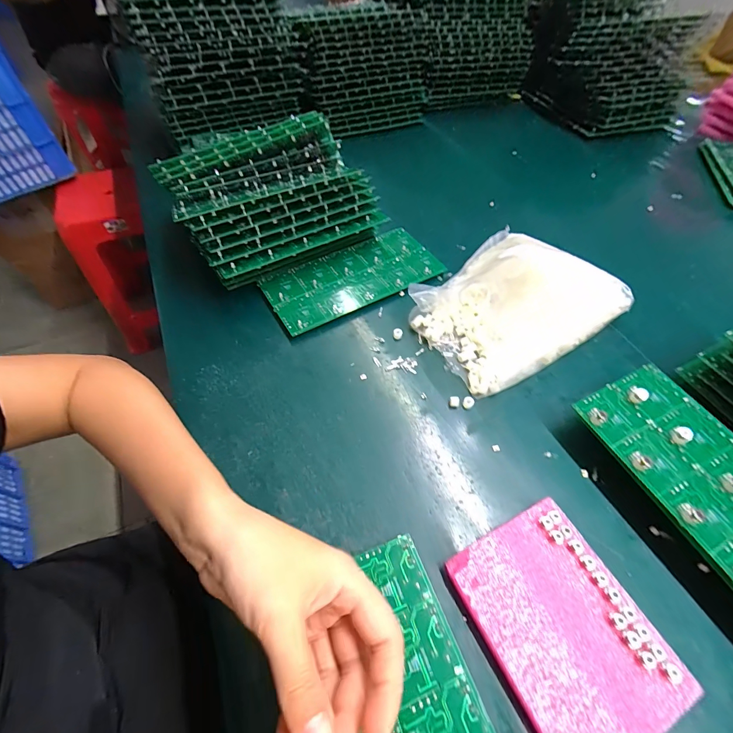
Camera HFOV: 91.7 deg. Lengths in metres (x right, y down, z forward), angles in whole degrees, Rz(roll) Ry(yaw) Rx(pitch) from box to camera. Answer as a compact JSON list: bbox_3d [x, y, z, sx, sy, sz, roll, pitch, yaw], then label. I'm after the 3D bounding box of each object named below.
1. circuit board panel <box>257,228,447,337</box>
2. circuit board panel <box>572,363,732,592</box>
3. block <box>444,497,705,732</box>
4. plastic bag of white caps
[{"bbox_3d":[-0.016,-0.116,0.460,0.221,0.014,0.103,-26,60,-19],"label":"circuit board panel"},{"bbox_3d":[0.285,0.101,0.283,0.106,0.021,0.223,-21,59,-15],"label":"circuit board panel"},{"bbox_3d":[0.138,0.183,0.253,0.109,0.017,0.138,-22,59,-17],"label":"block"},{"bbox_3d":[0.175,-0.074,0.401,0.215,0.068,0.138,-26,60,-19],"label":"plastic bag of white caps"}]

